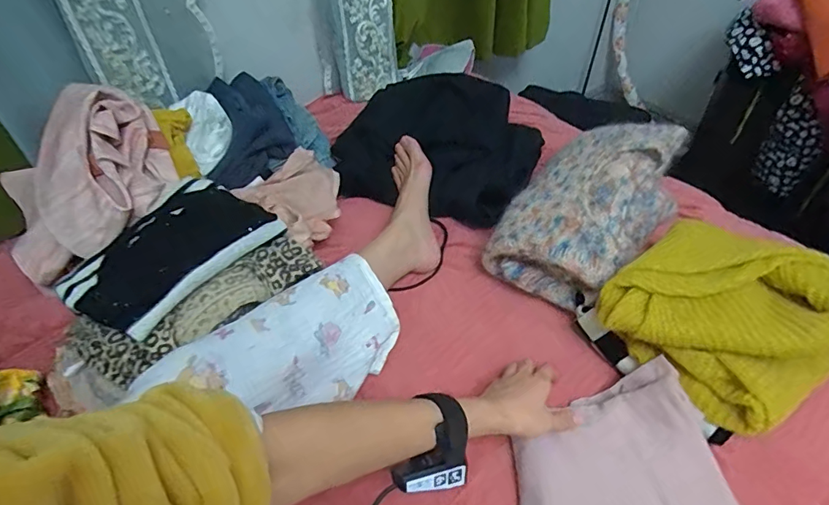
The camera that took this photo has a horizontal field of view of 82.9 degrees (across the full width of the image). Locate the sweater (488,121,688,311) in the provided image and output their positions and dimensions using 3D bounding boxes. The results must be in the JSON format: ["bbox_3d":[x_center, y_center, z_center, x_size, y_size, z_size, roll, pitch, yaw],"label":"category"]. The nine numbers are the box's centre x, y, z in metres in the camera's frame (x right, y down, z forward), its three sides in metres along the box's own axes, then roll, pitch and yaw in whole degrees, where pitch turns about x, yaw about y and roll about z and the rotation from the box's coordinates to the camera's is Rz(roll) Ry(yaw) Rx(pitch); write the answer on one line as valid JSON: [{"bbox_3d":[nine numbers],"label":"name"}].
[{"bbox_3d":[0.261,-0.073,0.697,0.184,0.114,0.315,30,57,28],"label":"sweater"}]

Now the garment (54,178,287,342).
[{"bbox_3d":[-0.314,-0.008,0.593,0.180,0.041,0.235,24,55,24],"label":"garment"}]

